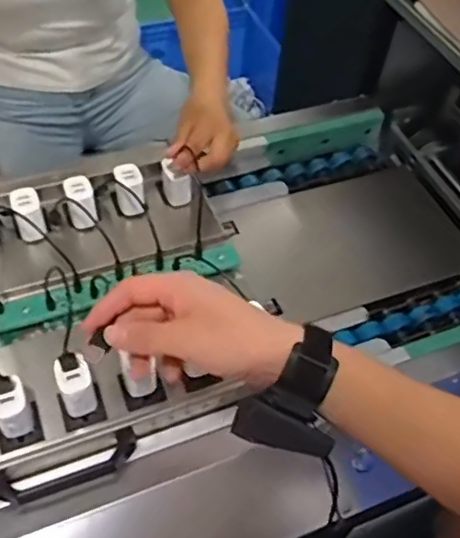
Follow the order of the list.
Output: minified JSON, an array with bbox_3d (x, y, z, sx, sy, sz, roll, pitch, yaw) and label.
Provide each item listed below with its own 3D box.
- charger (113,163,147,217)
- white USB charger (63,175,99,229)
[{"bbox_3d":[-0.120,-0.095,0.724,0.033,0.052,0.039,-6,53,-10],"label":"charger"},{"bbox_3d":[-0.175,-0.075,0.712,0.031,0.049,0.049,-14,54,-15],"label":"white USB charger"}]

